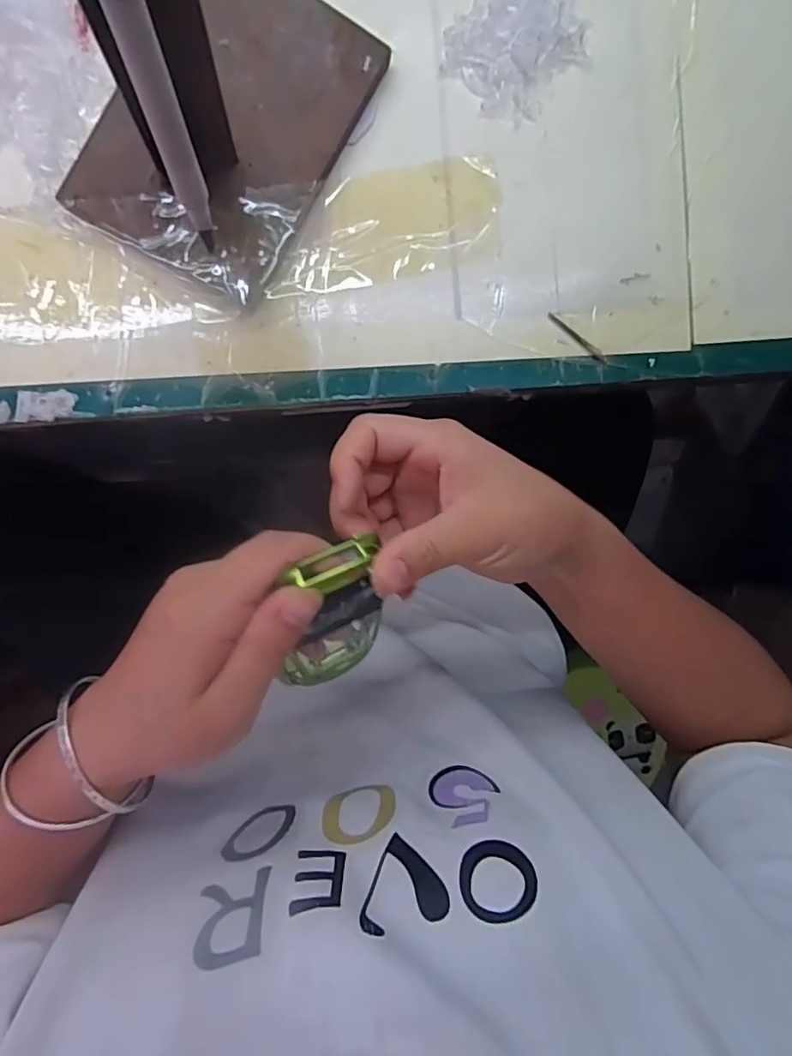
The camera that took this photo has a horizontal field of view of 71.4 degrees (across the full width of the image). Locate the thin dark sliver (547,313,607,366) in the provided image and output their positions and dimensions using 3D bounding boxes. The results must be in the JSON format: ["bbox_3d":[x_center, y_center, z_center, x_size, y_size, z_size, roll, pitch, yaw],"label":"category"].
[{"bbox_3d":[0.101,-0.105,0.304,0.041,0.004,0.004,38,88,-8],"label":"thin dark sliver"}]

